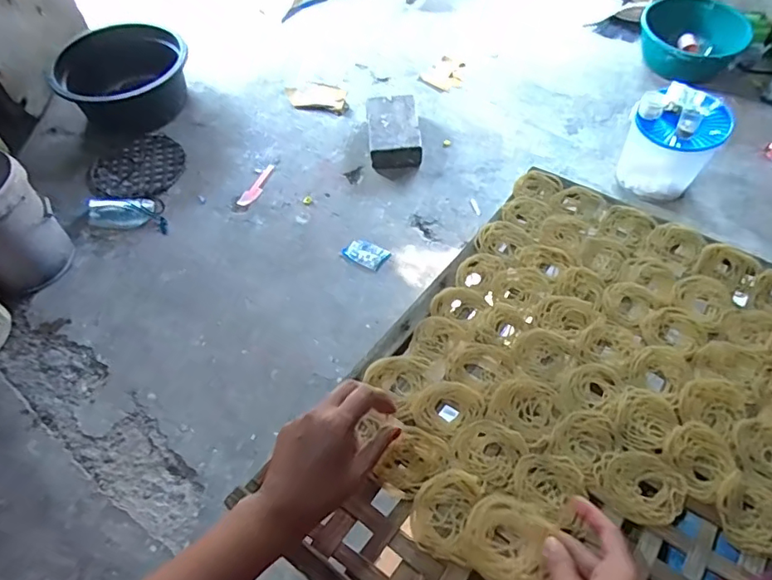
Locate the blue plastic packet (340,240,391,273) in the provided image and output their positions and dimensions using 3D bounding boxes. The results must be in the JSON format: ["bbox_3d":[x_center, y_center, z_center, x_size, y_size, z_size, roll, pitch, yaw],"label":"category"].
[{"bbox_3d":[-0.069,-0.127,1.821,0.147,0.014,0.104,25,60,19],"label":"blue plastic packet"}]

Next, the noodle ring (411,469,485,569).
[{"bbox_3d":[0.055,0.205,0.491,0.055,0.013,0.076,17,57,14],"label":"noodle ring"}]

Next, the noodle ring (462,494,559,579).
[{"bbox_3d":[0.107,0.219,0.463,0.072,0.029,0.068,-1,55,2],"label":"noodle ring"}]

